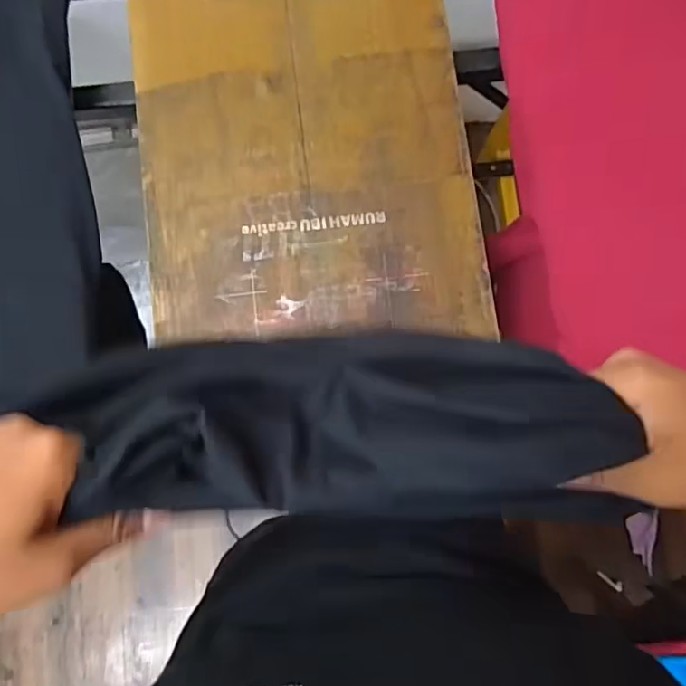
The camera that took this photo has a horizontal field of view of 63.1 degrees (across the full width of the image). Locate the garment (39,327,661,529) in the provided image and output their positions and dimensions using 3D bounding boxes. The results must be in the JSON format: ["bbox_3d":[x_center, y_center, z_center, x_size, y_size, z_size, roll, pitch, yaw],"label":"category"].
[{"bbox_3d":[0.000,0.041,0.306,0.271,0.064,0.099,1,82,3],"label":"garment"}]

